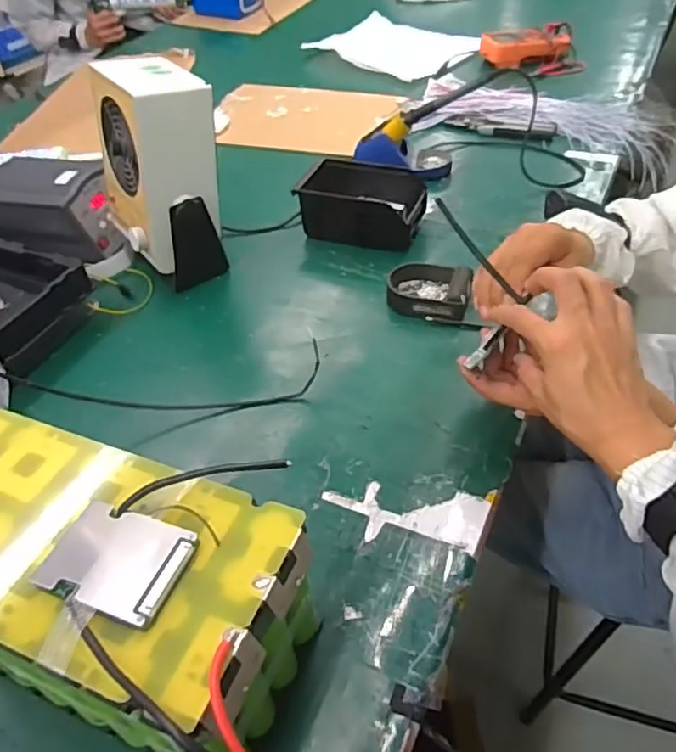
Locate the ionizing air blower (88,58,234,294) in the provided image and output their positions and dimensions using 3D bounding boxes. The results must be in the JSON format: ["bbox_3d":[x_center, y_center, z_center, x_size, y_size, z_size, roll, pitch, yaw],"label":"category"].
[{"bbox_3d":[-0.228,-0.250,0.769,0.126,0.251,0.147,-30,51,-24],"label":"ionizing air blower"}]

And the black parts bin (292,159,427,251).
[{"bbox_3d":[0.038,-0.248,0.874,0.168,0.074,0.115,12,48,15],"label":"black parts bin"}]

